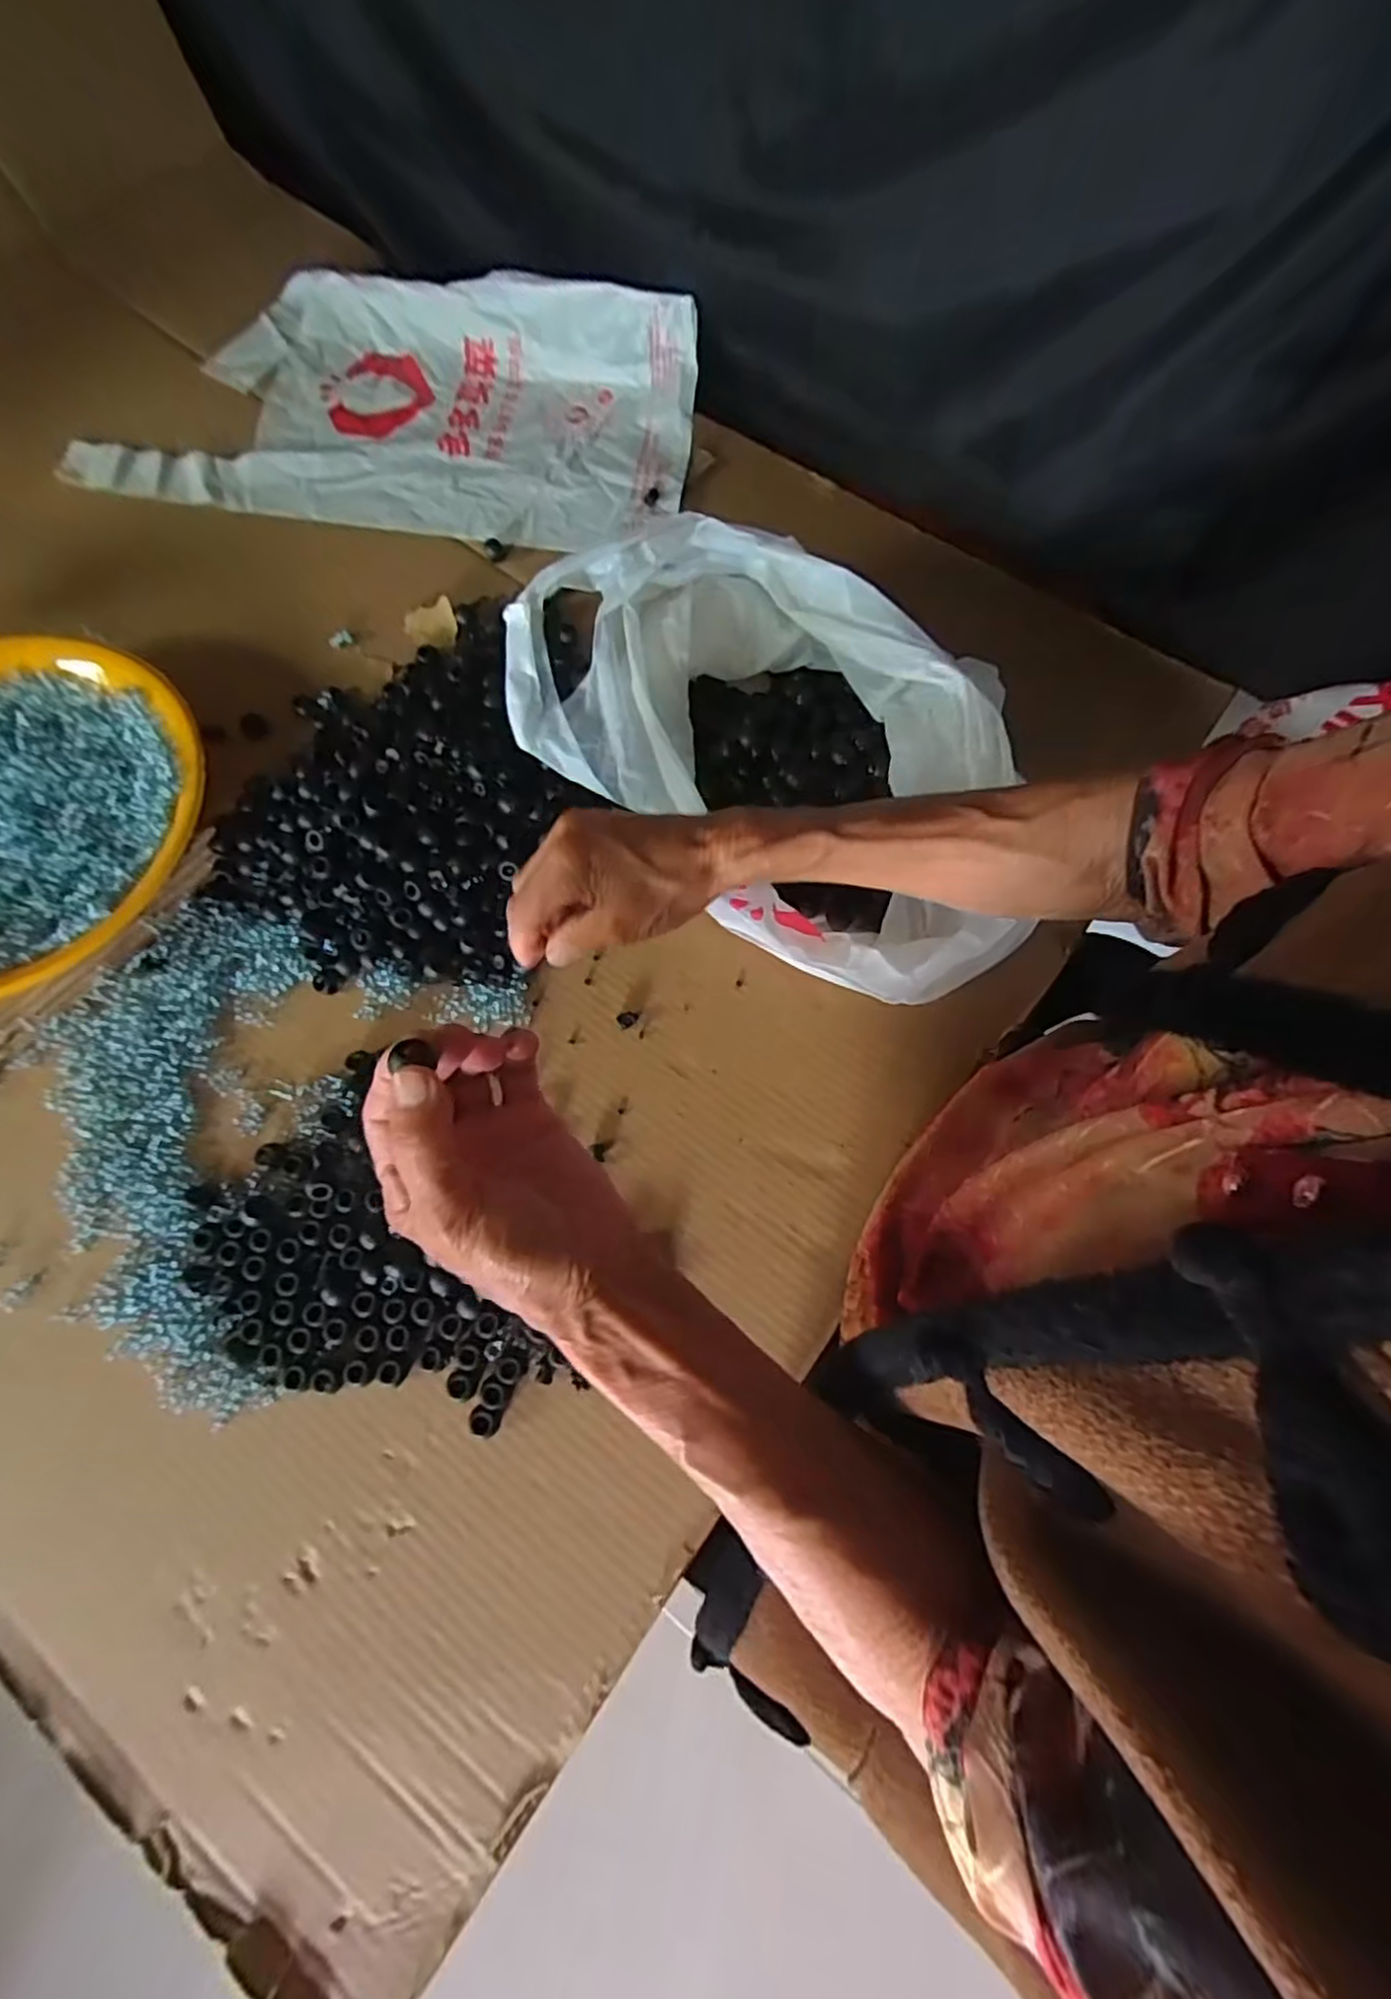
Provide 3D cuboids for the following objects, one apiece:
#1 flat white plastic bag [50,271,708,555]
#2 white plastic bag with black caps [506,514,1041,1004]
[{"bbox_3d":[-0.235,-0.476,0.551,0.464,0.046,0.236,11,72,2],"label":"flat white plastic bag"},{"bbox_3d":[0.049,-0.146,0.429,0.333,0.093,0.185,41,76,11],"label":"white plastic bag with black caps"}]

